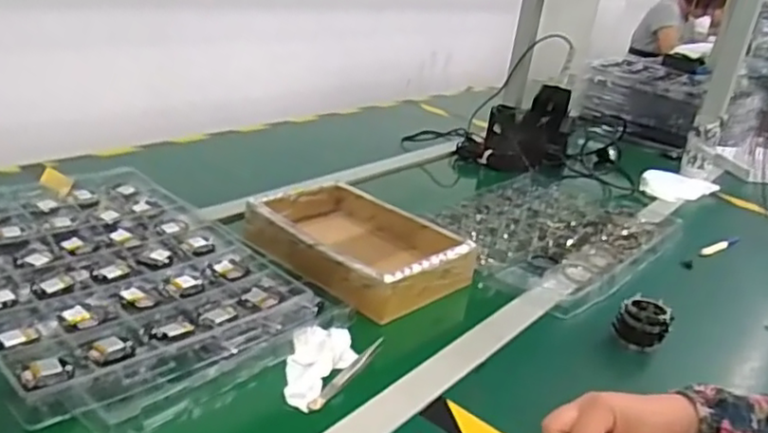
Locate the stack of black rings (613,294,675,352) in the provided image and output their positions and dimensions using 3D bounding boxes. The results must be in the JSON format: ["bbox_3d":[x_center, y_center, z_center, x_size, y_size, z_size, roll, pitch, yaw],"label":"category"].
[{"bbox_3d":[0.308,0.125,0.768,0.061,0.047,0.048,23,27,25],"label":"stack of black rings"}]

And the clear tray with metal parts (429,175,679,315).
[{"bbox_3d":[0.272,0.013,1.045,0.300,0.031,0.456,32,29,31],"label":"clear tray with metal parts"}]

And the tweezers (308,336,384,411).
[{"bbox_3d":[-0.034,0.155,0.645,0.011,0.015,0.120,27,27,22],"label":"tweezers"}]

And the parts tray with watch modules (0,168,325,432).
[{"bbox_3d":[-0.316,0.056,0.743,0.478,0.030,0.316,27,31,37],"label":"parts tray with watch modules"}]

